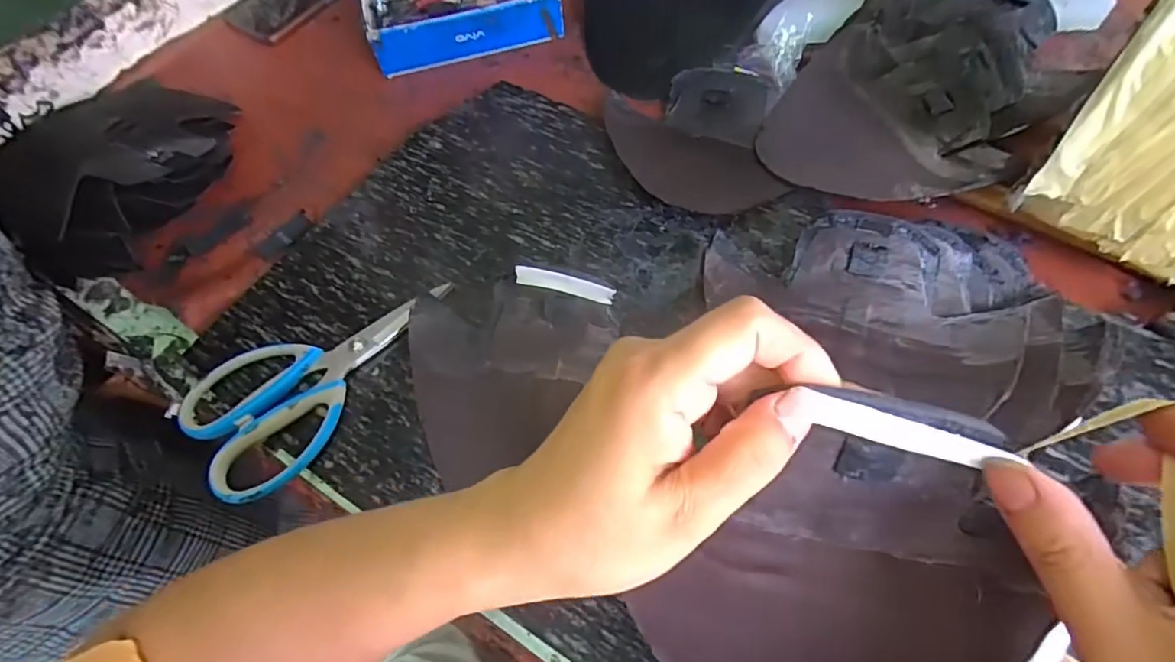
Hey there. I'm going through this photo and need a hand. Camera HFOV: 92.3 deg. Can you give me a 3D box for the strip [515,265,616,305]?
[{"bbox_3d":[-0.014,-0.030,0.367,0.065,0.004,0.013,13,103,-6],"label":"strip"}]

